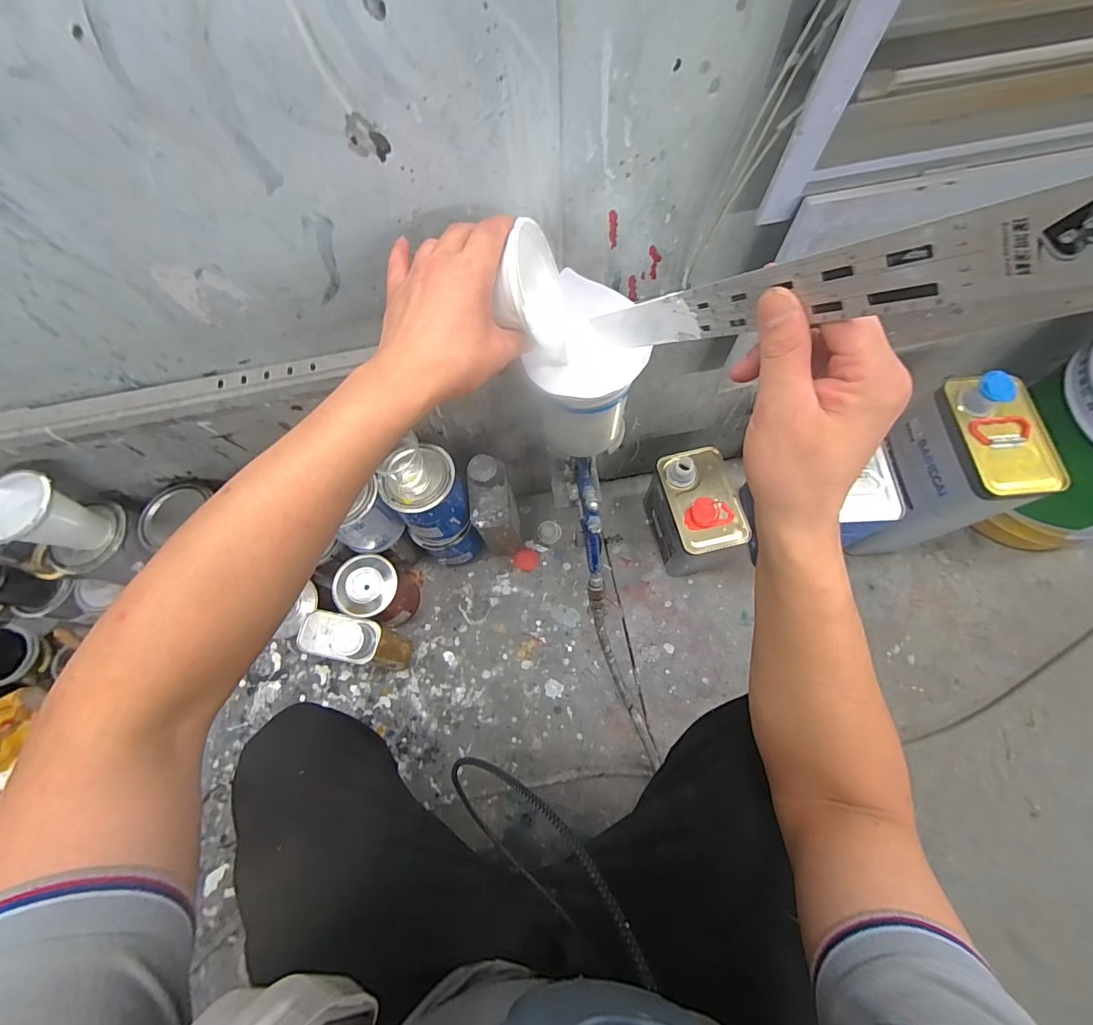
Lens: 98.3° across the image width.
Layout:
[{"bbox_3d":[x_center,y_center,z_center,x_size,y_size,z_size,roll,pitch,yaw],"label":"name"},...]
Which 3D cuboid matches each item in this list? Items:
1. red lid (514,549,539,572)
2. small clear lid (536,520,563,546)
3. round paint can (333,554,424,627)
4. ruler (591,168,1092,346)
[{"bbox_3d":[-0.036,0.089,0.877,0.045,0.009,0.040,7,69,6],"label":"red lid"},{"bbox_3d":[0.006,0.037,0.899,0.046,0.007,0.046,-1,69,3],"label":"small clear lid"},{"bbox_3d":[-0.281,0.136,0.800,0.097,0.151,0.093,-1,69,3],"label":"round paint can"},{"bbox_3d":[0.113,-0.115,0.262,0.004,0.318,0.035,-33,113,-10],"label":"ruler"}]

